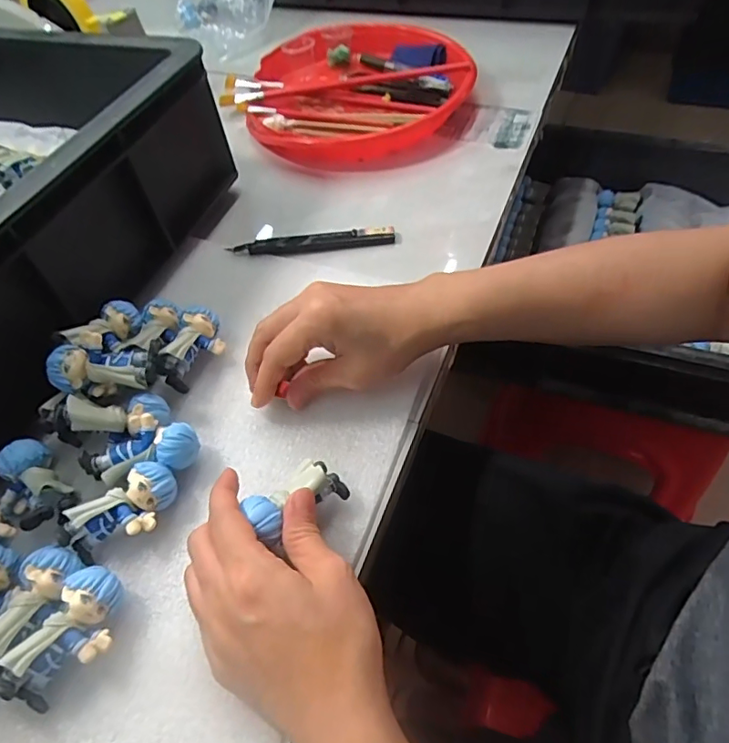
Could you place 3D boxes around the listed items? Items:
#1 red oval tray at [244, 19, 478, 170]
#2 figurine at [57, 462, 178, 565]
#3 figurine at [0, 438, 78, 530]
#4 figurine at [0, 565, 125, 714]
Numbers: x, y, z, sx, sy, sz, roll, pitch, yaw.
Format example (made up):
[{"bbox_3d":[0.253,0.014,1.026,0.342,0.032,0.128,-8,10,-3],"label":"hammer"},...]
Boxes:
[{"bbox_3d":[-0.012,-0.311,0.576,0.246,0.037,0.242,-8,53,-3],"label":"red oval tray"},{"bbox_3d":[-0.132,0.080,0.296,0.062,0.028,0.030,-36,59,-22],"label":"figurine"},{"bbox_3d":[-0.194,0.068,0.309,0.034,0.023,0.054,-37,60,-23],"label":"figurine"},{"bbox_3d":[-0.141,0.130,0.259,0.033,0.028,0.062,23,57,19],"label":"figurine"}]

